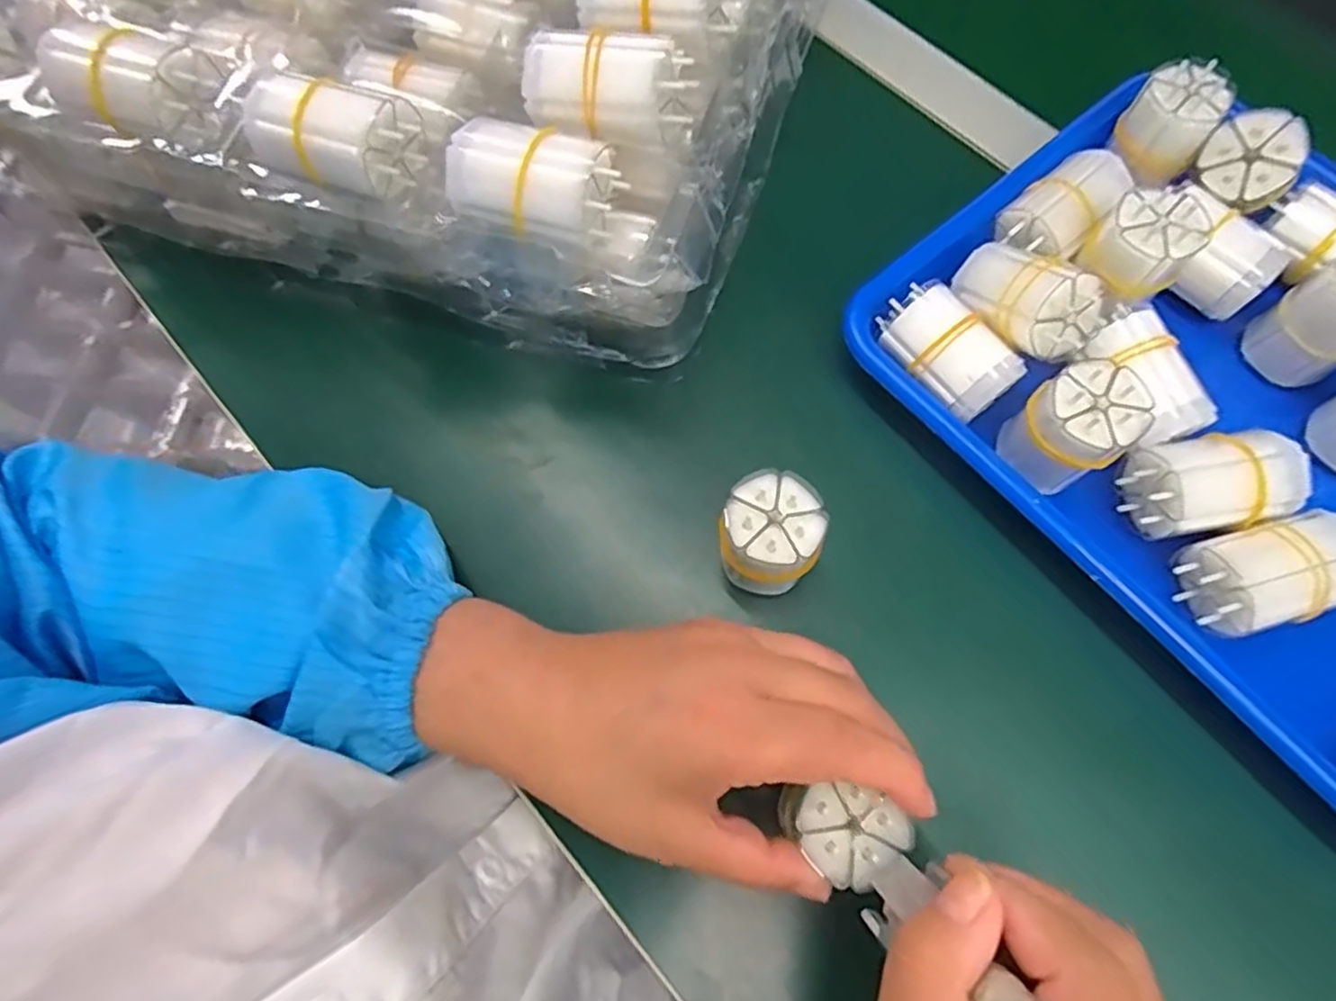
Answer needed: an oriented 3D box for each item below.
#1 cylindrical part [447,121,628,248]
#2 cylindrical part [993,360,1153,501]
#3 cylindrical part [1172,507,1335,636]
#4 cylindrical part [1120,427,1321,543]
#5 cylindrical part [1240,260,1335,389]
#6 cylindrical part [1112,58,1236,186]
[{"bbox_3d":[-0.051,-0.120,0.271,0.062,0.028,0.032,11,72,6],"label":"cylindrical part"},{"bbox_3d":[0.169,-0.029,0.305,0.034,0.058,0.039,-40,74,-11],"label":"cylindrical part"},{"bbox_3d":[0.246,0.031,0.296,0.060,0.040,0.039,-15,71,-3],"label":"cylindrical part"},{"bbox_3d":[0.230,-0.006,0.305,0.061,0.037,0.041,-15,71,-3],"label":"cylindrical part"},{"bbox_3d":[0.295,-0.081,0.316,0.034,0.056,0.038,-27,72,-7],"label":"cylindrical part"},{"bbox_3d":[0.240,-0.179,0.344,0.040,0.042,0.040,-44,75,-12],"label":"cylindrical part"}]

